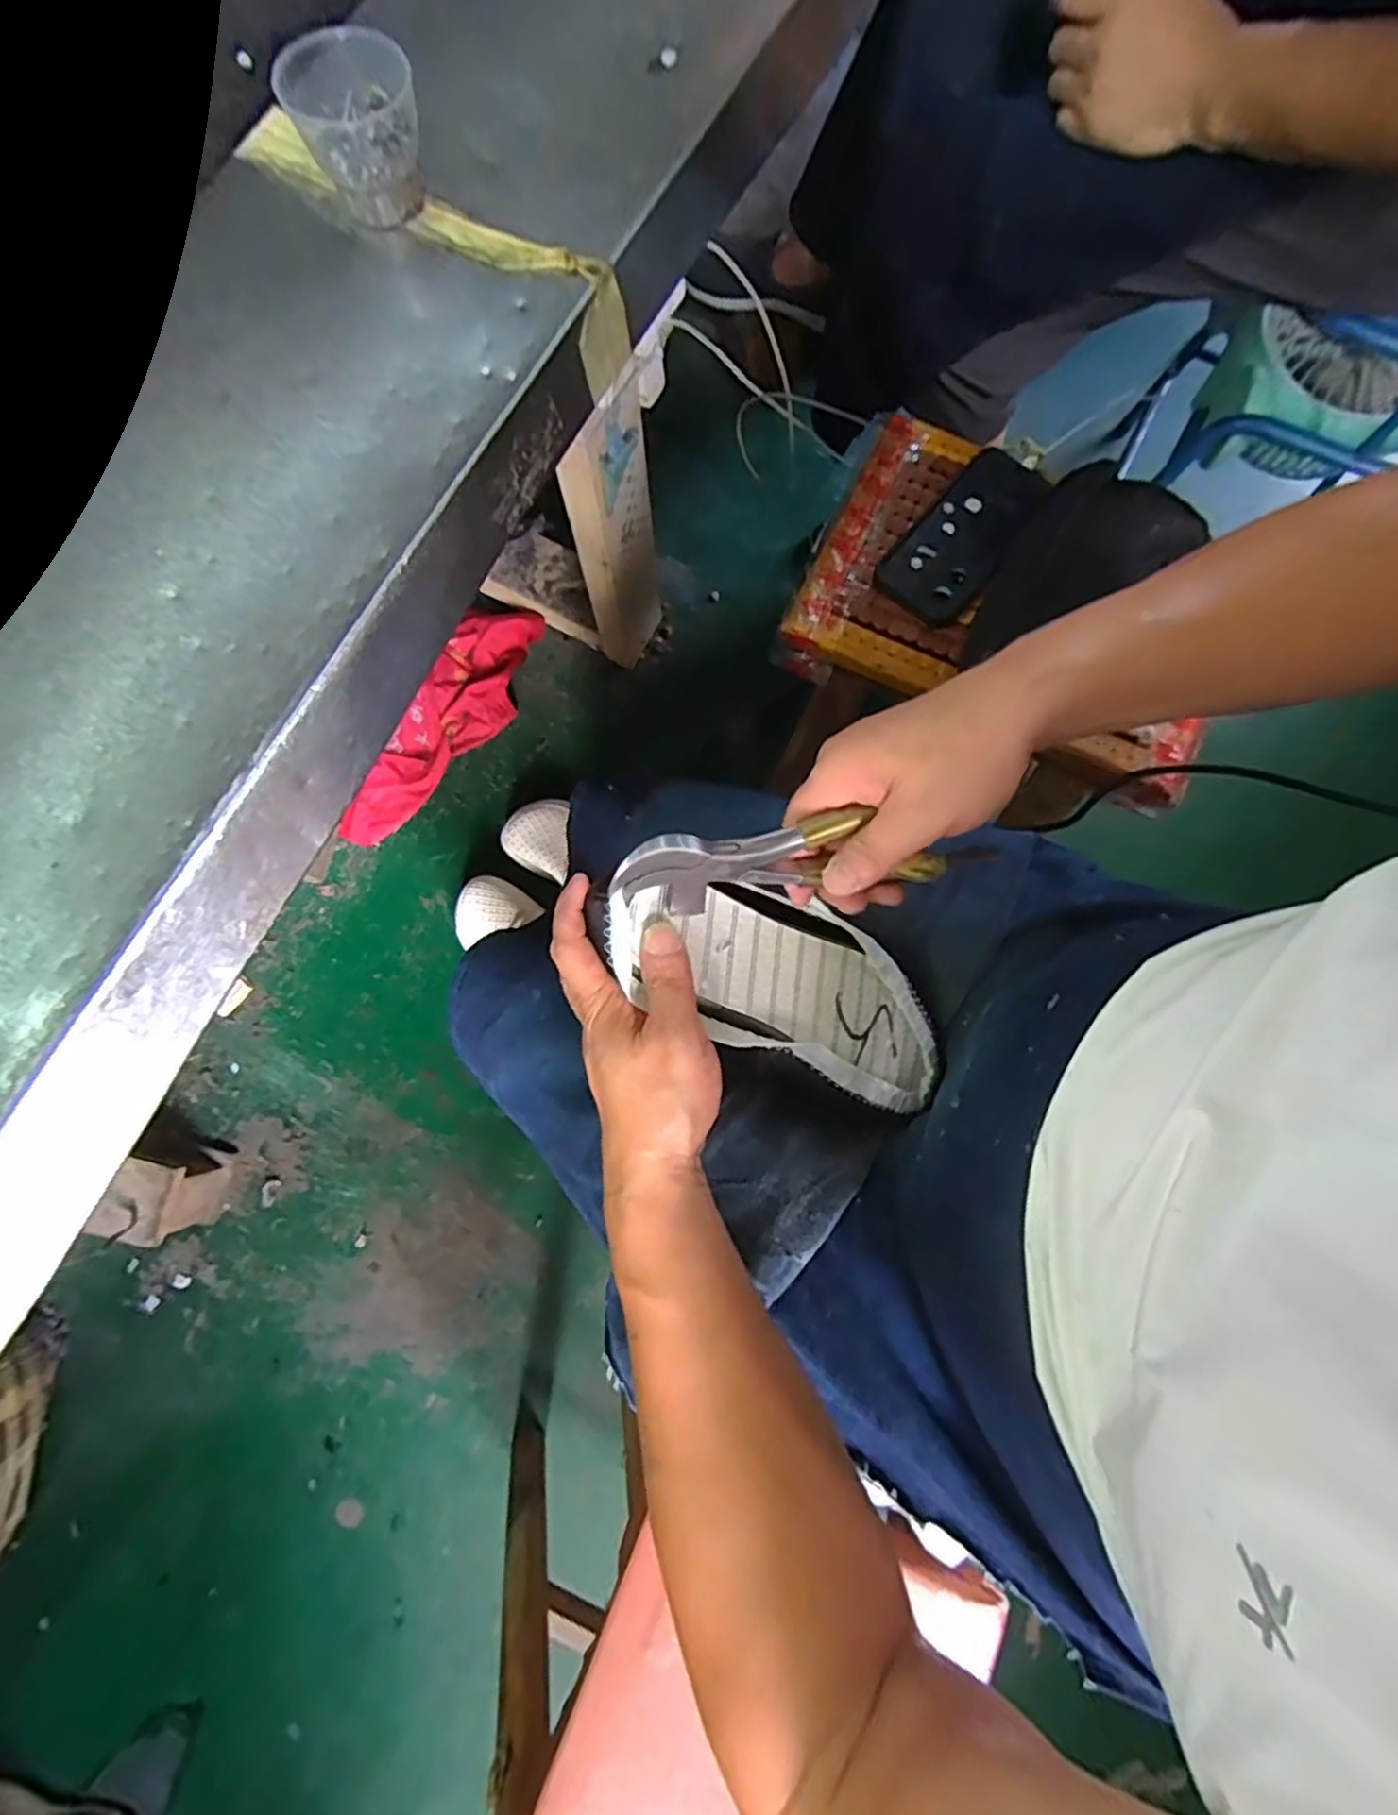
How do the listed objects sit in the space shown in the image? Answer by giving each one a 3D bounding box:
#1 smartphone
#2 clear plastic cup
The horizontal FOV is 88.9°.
[{"bbox_3d":[0.230,-0.321,0.611,0.079,0.016,0.168,39,83,7],"label":"smartphone"},{"bbox_3d":[-0.173,-0.398,0.367,0.062,0.051,0.056,-20,80,-3],"label":"clear plastic cup"}]

